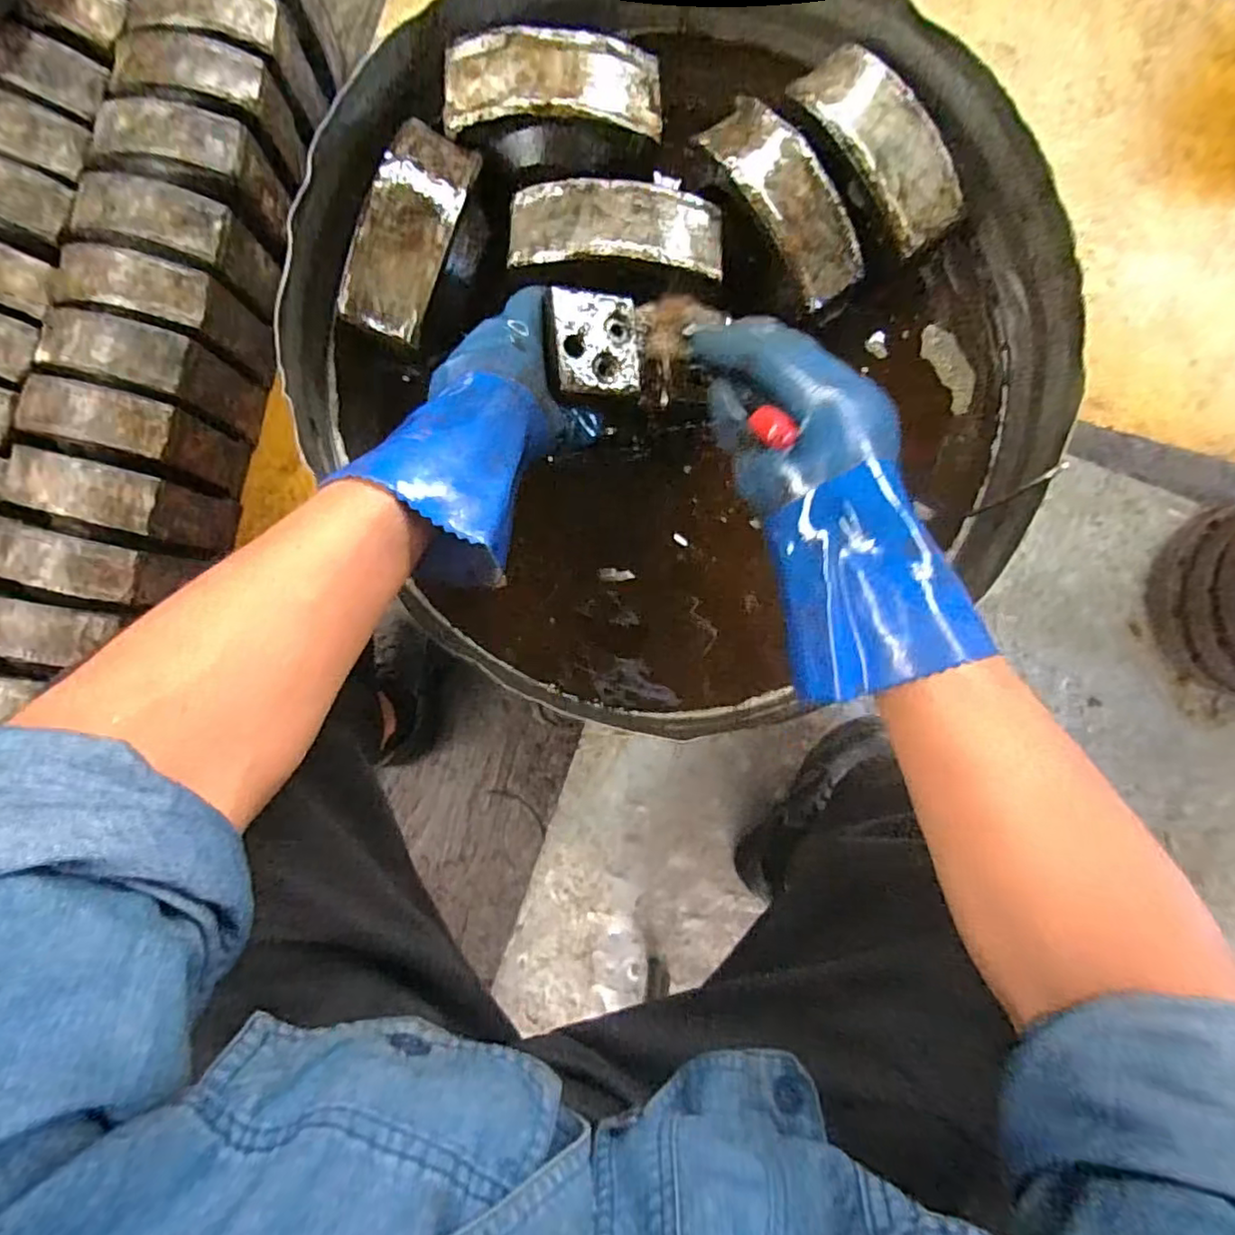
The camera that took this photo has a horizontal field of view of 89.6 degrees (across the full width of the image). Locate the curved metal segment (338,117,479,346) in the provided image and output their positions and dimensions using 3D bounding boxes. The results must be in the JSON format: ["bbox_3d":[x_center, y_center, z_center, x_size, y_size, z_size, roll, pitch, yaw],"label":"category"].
[{"bbox_3d":[-0.147,-0.276,0.441,0.061,0.031,0.146,18,88,-2],"label":"curved metal segment"}]

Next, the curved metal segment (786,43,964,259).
[{"bbox_3d":[0.196,-0.353,0.463,0.055,0.033,0.153,-37,91,-3],"label":"curved metal segment"}]

